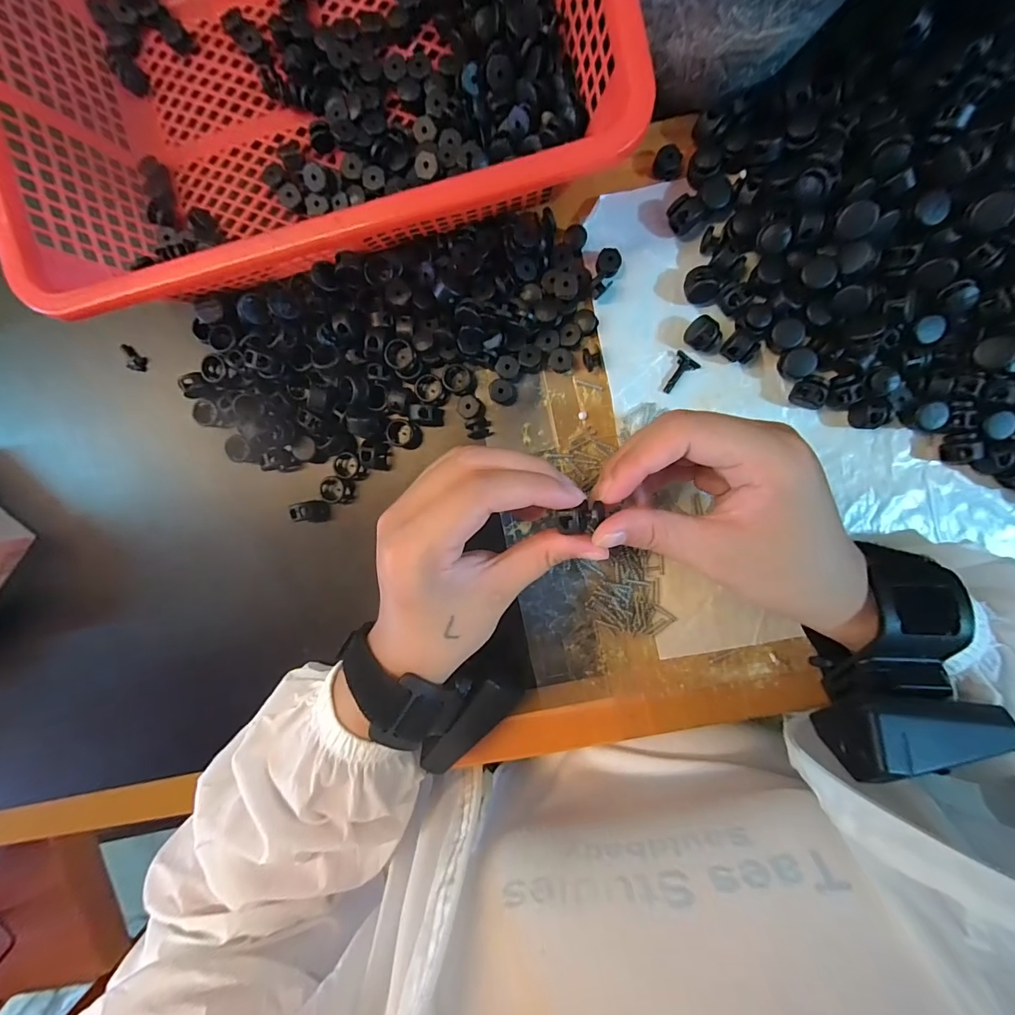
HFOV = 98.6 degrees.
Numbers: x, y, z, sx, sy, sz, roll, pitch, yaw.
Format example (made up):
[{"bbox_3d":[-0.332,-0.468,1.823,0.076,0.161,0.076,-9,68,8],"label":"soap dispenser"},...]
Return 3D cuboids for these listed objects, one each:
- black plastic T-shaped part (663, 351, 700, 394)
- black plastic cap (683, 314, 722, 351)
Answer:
[{"bbox_3d":[0.098,-0.077,0.252,0.015,0.004,0.023,38,97,0],"label":"black plastic T-shaped part"},{"bbox_3d":[0.109,-0.096,0.244,0.018,0.013,0.016,44,97,-1],"label":"black plastic cap"}]

